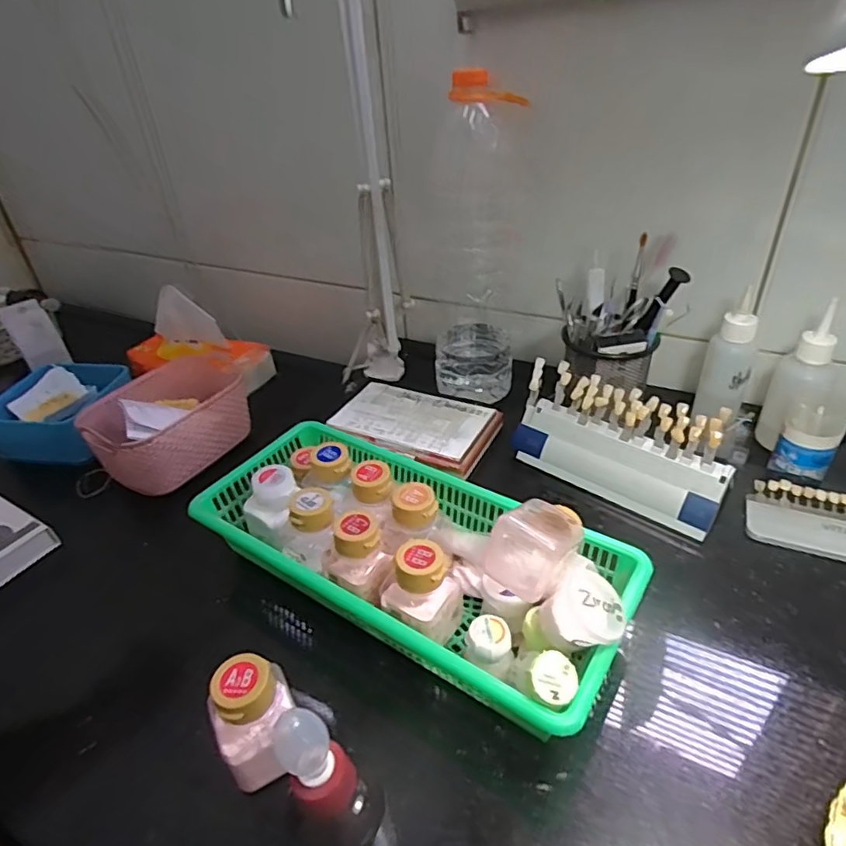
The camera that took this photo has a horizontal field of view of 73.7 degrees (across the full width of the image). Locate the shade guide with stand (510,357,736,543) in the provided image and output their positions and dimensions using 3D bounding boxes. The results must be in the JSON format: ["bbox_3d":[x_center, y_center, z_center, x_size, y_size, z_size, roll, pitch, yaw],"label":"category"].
[{"bbox_3d":[0.161,0.018,0.472,0.176,0.076,0.058,24,44,35],"label":"shade guide with stand"}]

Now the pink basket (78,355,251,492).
[{"bbox_3d":[-0.278,-0.005,0.647,0.185,0.072,0.134,-31,43,-32],"label":"pink basket"}]

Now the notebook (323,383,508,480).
[{"bbox_3d":[-0.009,0.002,0.553,0.148,0.021,0.095,13,39,24],"label":"notebook"}]

